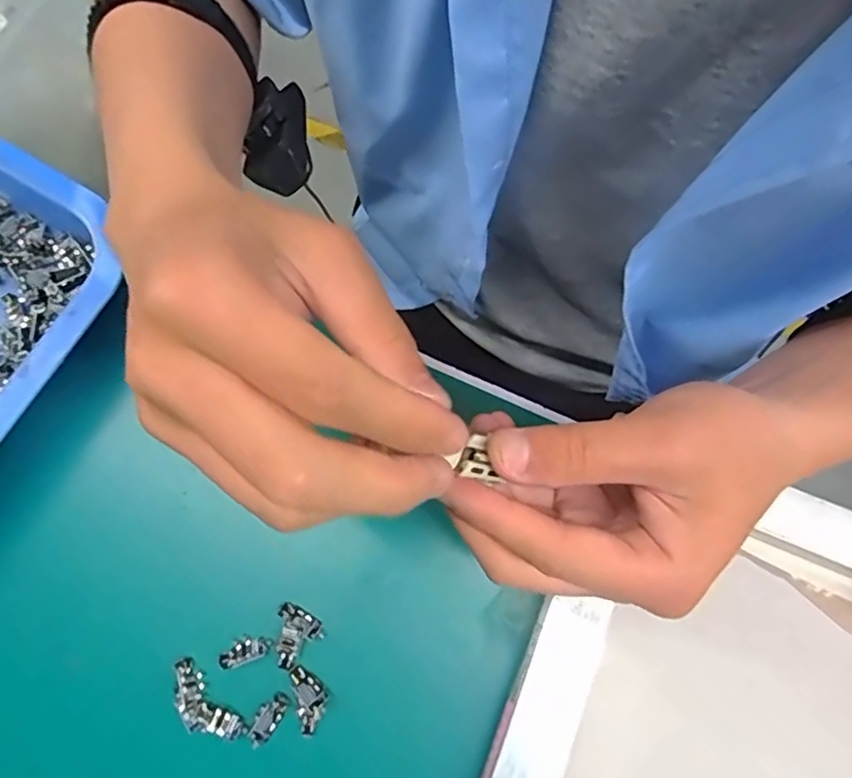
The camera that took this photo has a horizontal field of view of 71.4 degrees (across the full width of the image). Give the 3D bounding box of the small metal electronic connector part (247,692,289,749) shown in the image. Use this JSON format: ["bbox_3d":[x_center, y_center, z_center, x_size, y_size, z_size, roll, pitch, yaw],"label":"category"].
[{"bbox_3d":[-0.080,0.166,0.299,0.012,0.004,0.026,34,79,8],"label":"small metal electronic connector part"}]

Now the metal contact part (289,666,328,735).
[{"bbox_3d":[-0.058,0.156,0.299,0.016,0.007,0.031,-16,77,-3],"label":"metal contact part"}]

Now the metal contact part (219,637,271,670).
[{"bbox_3d":[-0.095,0.136,0.308,0.026,0.007,0.011,-19,77,-4],"label":"metal contact part"}]

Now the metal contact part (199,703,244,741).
[{"bbox_3d":[-0.104,0.167,0.297,0.023,0.006,0.010,23,78,6],"label":"metal contact part"}]

